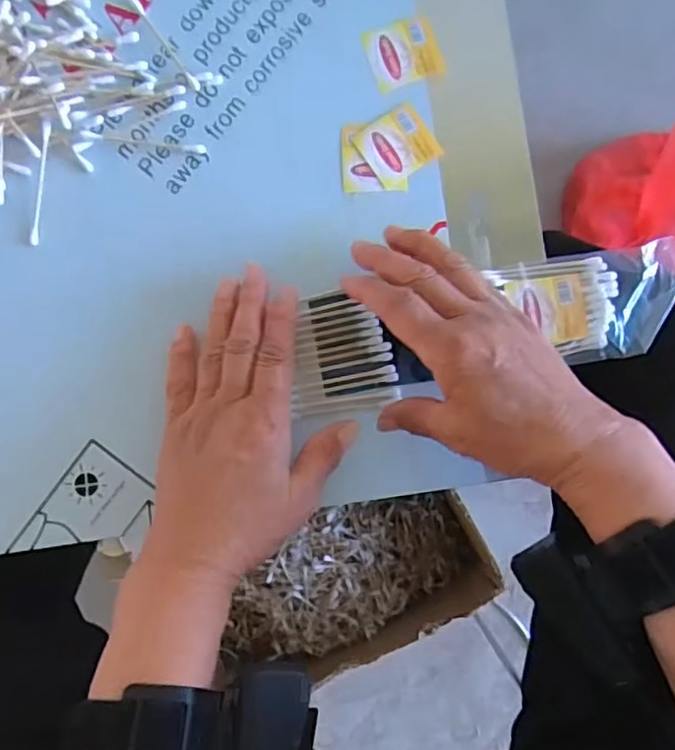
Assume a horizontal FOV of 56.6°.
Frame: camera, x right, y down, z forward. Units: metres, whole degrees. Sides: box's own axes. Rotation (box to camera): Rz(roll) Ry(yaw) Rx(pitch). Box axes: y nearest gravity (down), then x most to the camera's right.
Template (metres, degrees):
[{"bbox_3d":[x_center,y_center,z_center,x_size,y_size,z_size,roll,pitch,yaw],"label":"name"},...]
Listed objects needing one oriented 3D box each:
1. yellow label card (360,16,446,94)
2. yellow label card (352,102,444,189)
[{"bbox_3d":[0.041,-0.200,0.389,0.043,0.004,0.040,-20,86,-1],"label":"yellow label card"},{"bbox_3d":[0.037,-0.142,0.386,0.042,0.004,0.039,-34,87,-2],"label":"yellow label card"}]

